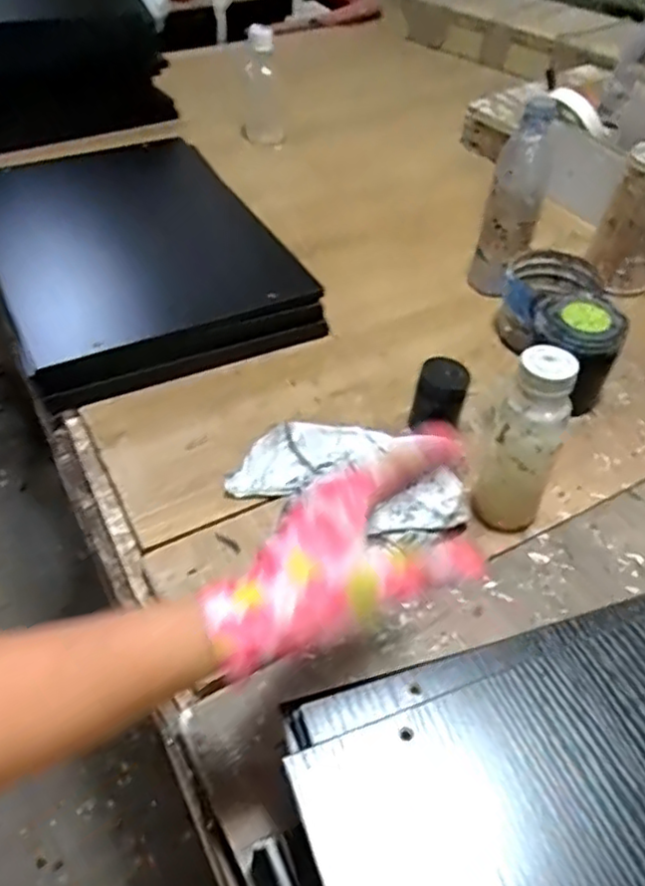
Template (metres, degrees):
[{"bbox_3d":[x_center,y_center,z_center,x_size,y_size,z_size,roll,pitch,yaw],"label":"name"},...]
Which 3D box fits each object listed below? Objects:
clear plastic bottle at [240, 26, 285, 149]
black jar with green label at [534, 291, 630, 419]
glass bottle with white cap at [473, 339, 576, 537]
[{"bbox_3d":[-0.095,-0.555,1.081,0.069,0.172,0.071,-1,48,-2],"label":"clear plastic bottle"},{"bbox_3d":[0.249,-0.089,0.682,0.076,0.101,0.081,0,48,0],"label":"black jar with green label"},{"bbox_3d":[0.164,0.004,0.547,0.058,0.169,0.056,19,50,15],"label":"glass bottle with white cap"}]

